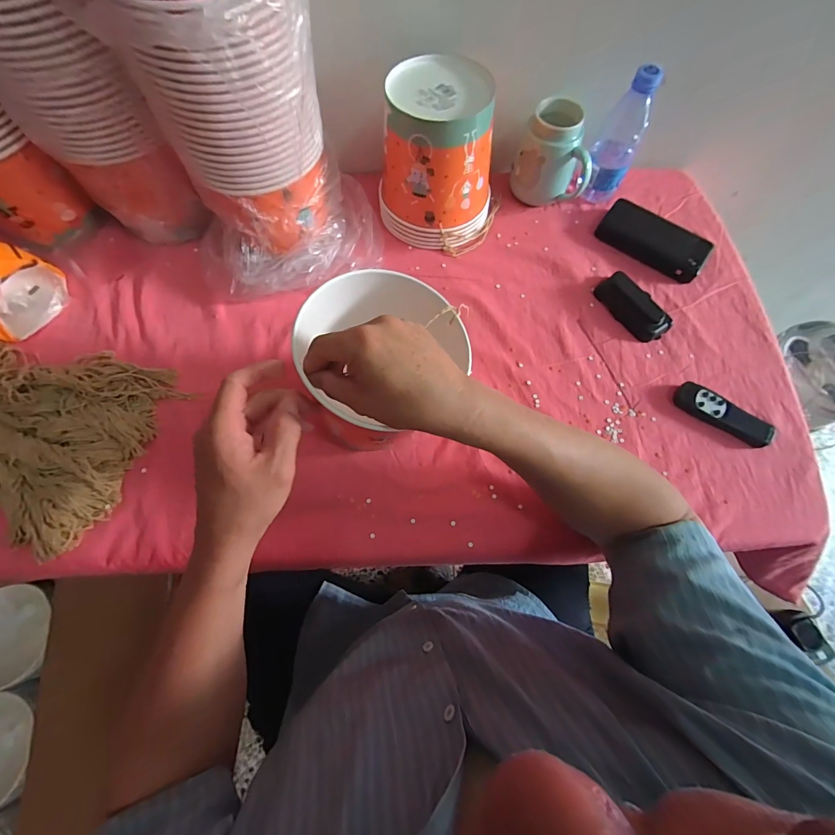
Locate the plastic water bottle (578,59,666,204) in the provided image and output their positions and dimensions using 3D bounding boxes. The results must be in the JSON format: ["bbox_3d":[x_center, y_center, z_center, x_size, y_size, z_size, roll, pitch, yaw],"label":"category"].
[{"bbox_3d":[0.286,-0.391,0.538,0.060,0.159,0.063,27,72,8],"label":"plastic water bottle"}]

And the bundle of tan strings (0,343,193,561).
[{"bbox_3d":[-0.490,0.008,0.433,0.341,0.056,0.235,14,70,3],"label":"bundle of tan strings"}]

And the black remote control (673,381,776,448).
[{"bbox_3d":[0.384,-0.005,0.475,0.120,0.015,0.036,29,72,9],"label":"black remote control"}]

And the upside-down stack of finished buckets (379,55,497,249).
[{"bbox_3d":[0.029,-0.345,0.516,0.160,0.159,0.142,8,70,1],"label":"upside-down stack of finished buckets"}]

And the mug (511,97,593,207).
[{"bbox_3d":[0.198,-0.377,0.555,0.105,0.114,0.074,8,70,1],"label":"mug"}]

